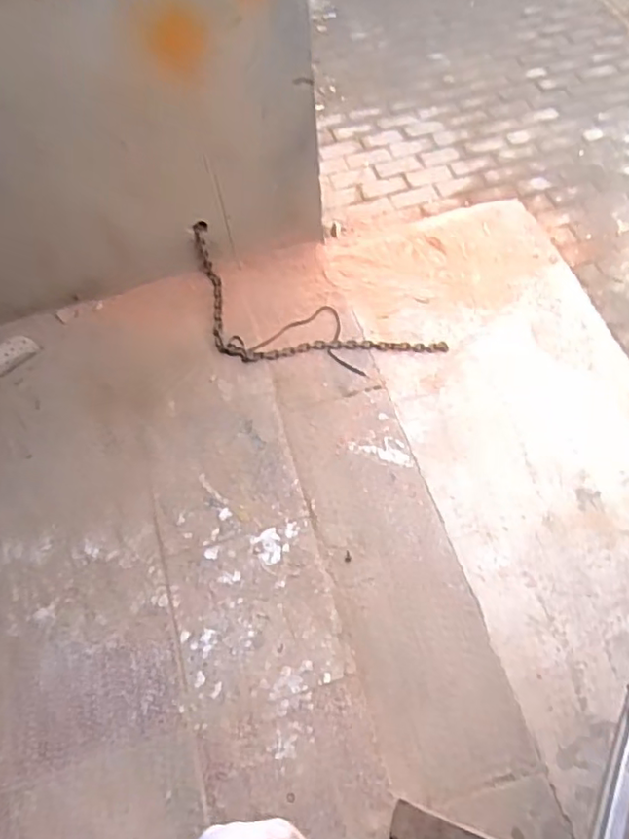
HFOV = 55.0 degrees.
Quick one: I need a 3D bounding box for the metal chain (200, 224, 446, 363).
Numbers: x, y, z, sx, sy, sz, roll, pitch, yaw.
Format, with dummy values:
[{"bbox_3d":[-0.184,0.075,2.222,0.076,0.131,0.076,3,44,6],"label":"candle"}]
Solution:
[{"bbox_3d":[-0.025,-0.304,1.769,0.810,0.238,0.308,17,64,13],"label":"metal chain"}]

